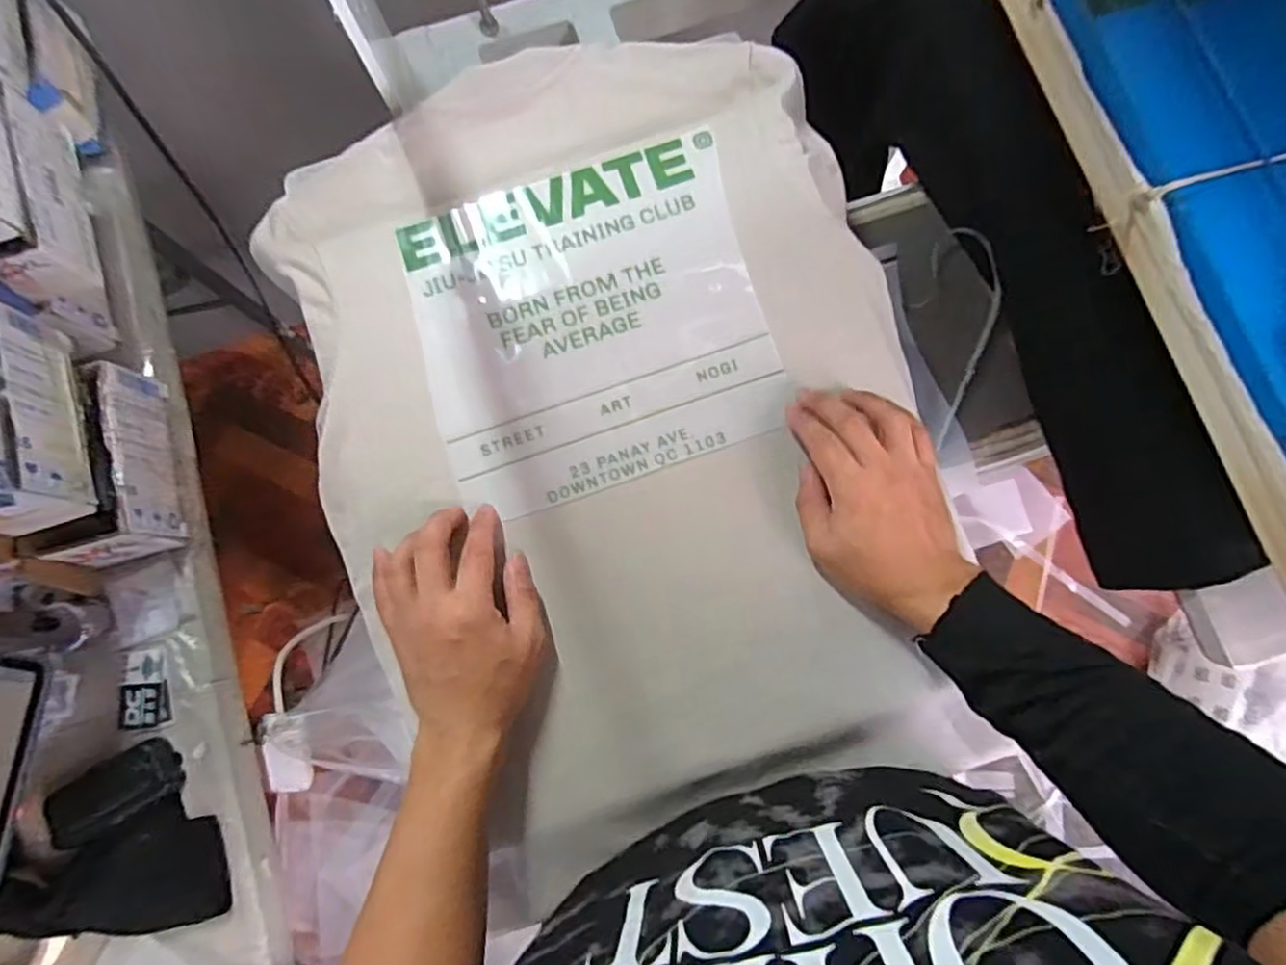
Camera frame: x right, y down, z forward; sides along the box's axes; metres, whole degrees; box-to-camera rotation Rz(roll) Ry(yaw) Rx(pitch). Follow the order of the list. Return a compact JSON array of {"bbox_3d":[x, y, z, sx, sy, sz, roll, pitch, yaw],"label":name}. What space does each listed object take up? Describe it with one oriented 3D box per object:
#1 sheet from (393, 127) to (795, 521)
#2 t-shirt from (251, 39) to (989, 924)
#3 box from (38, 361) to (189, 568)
[{"bbox_3d":[-0.039,-0.122,0.511,0.248,0.011,0.248,-16,80,-3],"label":"sheet"},{"bbox_3d":[-0.014,-0.047,0.500,0.421,0.025,0.569,-17,80,-3],"label":"t-shirt"},{"bbox_3d":[-0.461,-0.013,0.588,0.084,0.077,0.157,-15,80,-2],"label":"box"}]

